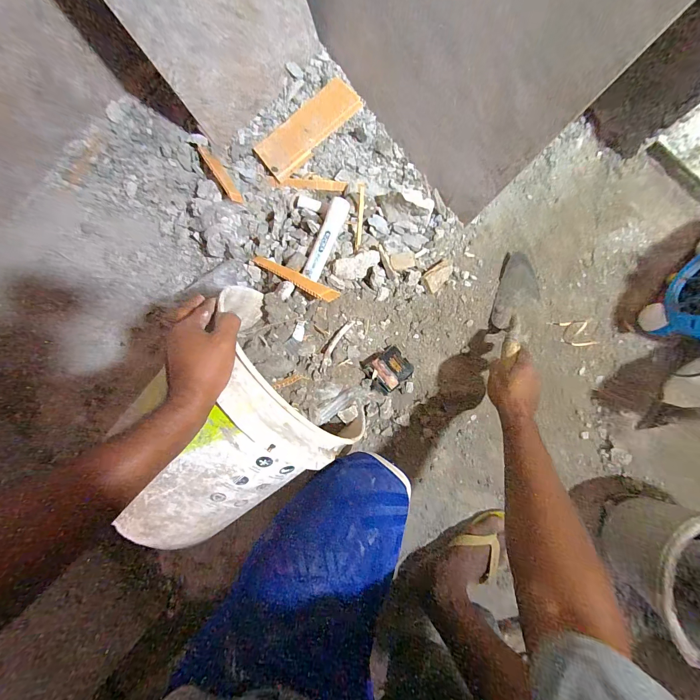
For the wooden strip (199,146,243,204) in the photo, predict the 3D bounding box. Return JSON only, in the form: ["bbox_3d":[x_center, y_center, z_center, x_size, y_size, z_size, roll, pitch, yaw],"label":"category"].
[{"bbox_3d":[-0.269,-0.364,0.654,0.019,0.034,0.185,-38,67,7],"label":"wooden strip"}]

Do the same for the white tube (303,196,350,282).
[{"bbox_3d":[-0.046,-0.209,0.602,0.033,0.023,0.159,23,91,6],"label":"white tube"}]

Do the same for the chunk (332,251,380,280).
[{"bbox_3d":[0.015,-0.158,0.599,0.089,0.031,0.038,-21,90,-6],"label":"chunk"}]

